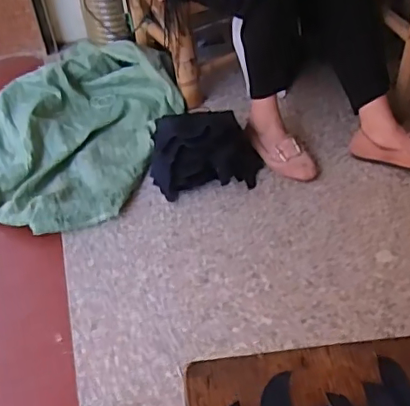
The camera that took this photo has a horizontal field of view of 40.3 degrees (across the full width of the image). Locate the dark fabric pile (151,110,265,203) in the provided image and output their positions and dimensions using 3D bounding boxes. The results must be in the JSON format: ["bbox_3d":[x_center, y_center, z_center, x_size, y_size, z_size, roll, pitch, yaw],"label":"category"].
[{"bbox_3d":[0.000,-0.134,1.326,0.258,0.127,0.206,-5,44,1],"label":"dark fabric pile"}]

